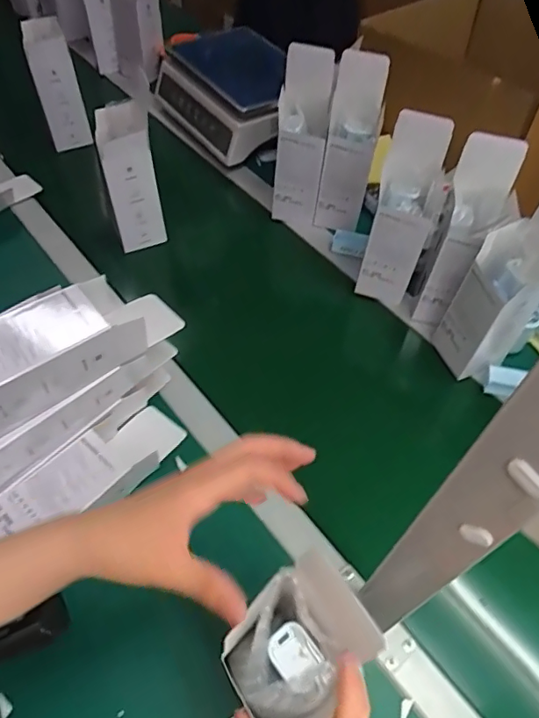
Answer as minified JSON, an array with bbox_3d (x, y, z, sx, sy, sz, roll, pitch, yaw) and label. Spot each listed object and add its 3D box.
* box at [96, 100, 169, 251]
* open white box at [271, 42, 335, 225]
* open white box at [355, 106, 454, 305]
[{"bbox_3d":[-0.203,-0.264,0.772,0.070,0.195,0.089,-10,56,-10],"label":"box"},{"bbox_3d":[0.048,-0.333,0.799,0.069,0.240,0.080,7,55,2],"label":"open white box"},{"bbox_3d":[0.181,-0.192,0.703,0.080,0.242,0.077,14,55,7],"label":"open white box"}]

